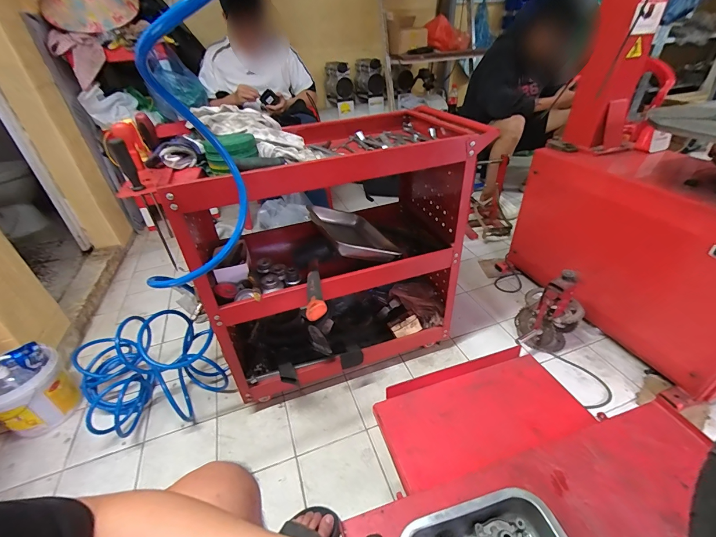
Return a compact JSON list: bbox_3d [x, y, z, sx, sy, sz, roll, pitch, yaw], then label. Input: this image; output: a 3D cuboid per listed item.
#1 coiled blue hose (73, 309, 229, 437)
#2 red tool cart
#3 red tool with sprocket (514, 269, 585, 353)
[{"bbox_3d":[-0.634,0.286,0.990,0.441,0.279,0.351,28,46,37],"label":"coiled blue hose"},{"bbox_3d":[-0.095,-0.069,0.959,0.731,0.690,0.449,-17,37,-19],"label":"red tool cart"},{"bbox_3d":[0.603,0.152,1.050,0.170,0.287,0.190,20,41,30],"label":"red tool with sprocket"}]

